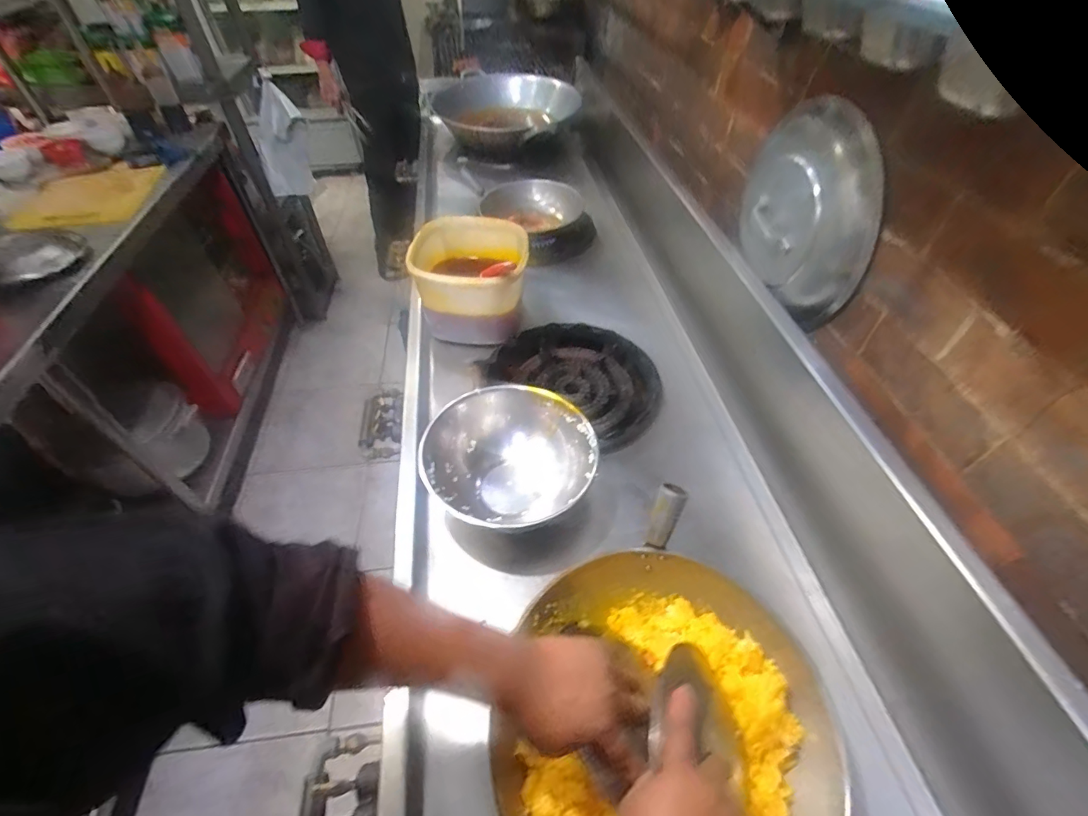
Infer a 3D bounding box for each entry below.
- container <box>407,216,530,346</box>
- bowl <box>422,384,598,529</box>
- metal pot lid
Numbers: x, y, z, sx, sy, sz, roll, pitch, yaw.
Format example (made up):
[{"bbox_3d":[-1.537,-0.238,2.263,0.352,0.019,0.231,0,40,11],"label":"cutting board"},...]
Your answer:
[{"bbox_3d":[-0.146,-0.257,0.965,0.228,0.168,0.223,-2,48,-3],"label":"container"},{"bbox_3d":[-0.046,0.082,0.732,0.257,0.111,0.213,25,53,20],"label":"bowl"},{"bbox_3d":[0.379,-0.310,0.726,0.058,0.246,0.323,-7,49,-7],"label":"metal pot lid"}]

